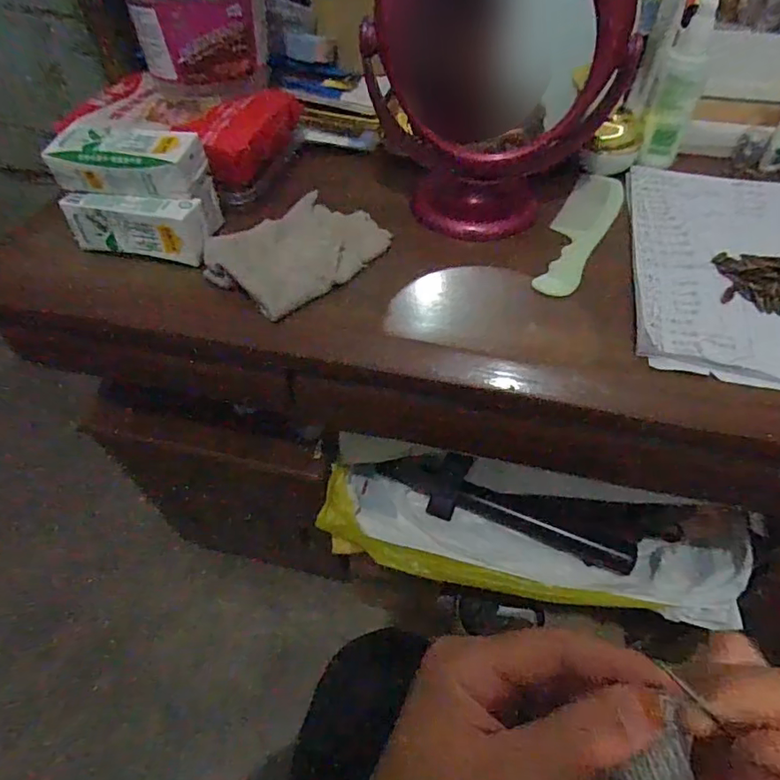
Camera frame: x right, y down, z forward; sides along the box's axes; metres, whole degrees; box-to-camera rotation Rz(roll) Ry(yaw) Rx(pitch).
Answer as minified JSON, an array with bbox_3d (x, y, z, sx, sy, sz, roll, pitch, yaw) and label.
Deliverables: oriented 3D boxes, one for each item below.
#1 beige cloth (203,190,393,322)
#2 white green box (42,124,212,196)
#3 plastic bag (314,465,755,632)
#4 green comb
[{"bbox_3d":[-0.084,-0.127,0.471,0.107,0.029,0.146,34,58,27],"label":"beige cloth"},{"bbox_3d":[-0.225,-0.195,0.463,0.121,0.041,0.058,8,50,9],"label":"white green box"},{"bbox_3d":[0.153,0.184,0.623,0.466,0.094,0.084,8,50,9],"label":"plastic bag"},{"bbox_3d":[0.180,-0.156,0.510,0.048,0.006,0.212,22,53,20],"label":"green comb"}]

